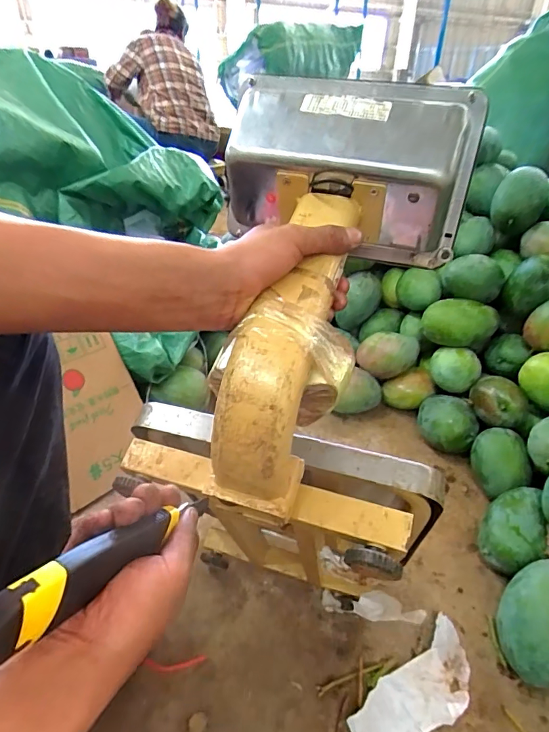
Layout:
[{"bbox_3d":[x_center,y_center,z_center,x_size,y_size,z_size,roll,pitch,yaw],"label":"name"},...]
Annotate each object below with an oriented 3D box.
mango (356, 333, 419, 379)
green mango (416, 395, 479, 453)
[{"bbox_3d":[0.245,-0.023,0.967,0.129,0.076,0.077,11,36,16],"label":"mango"},{"bbox_3d":[0.328,0.108,0.860,0.100,0.077,0.095,2,34,3],"label":"green mango"}]

